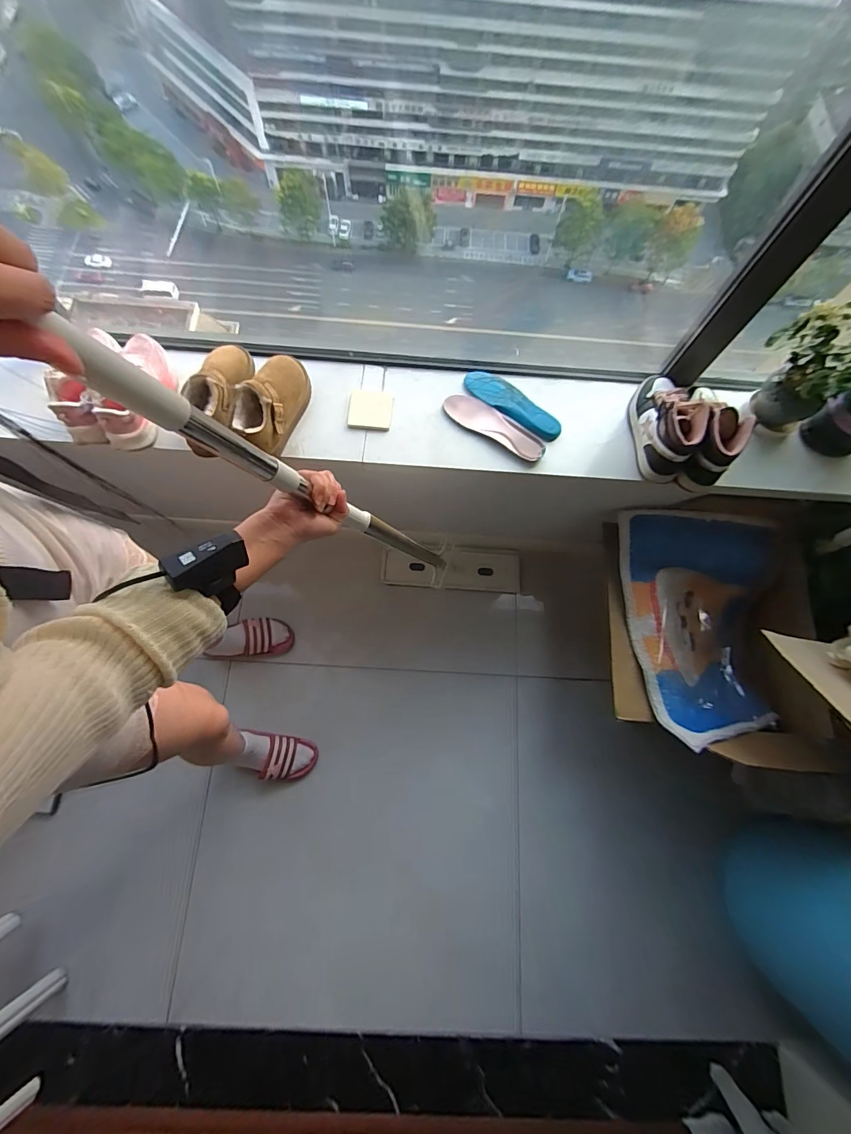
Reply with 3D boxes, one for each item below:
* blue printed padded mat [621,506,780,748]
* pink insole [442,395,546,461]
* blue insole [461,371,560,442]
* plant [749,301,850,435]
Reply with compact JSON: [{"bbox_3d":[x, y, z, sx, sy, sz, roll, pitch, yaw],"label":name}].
[{"bbox_3d":[0.653,0.143,1.032,0.380,0.149,0.517,4,74,-1],"label":"blue printed padded mat"},{"bbox_3d":[0.145,-0.294,0.892,0.227,0.008,0.066,31,75,7],"label":"pink insole"},{"bbox_3d":[0.188,-0.350,0.913,0.231,0.017,0.075,35,76,8],"label":"blue insole"},{"bbox_3d":[0.758,-0.395,0.843,0.142,0.208,0.160,-31,77,-10],"label":"plant"}]

